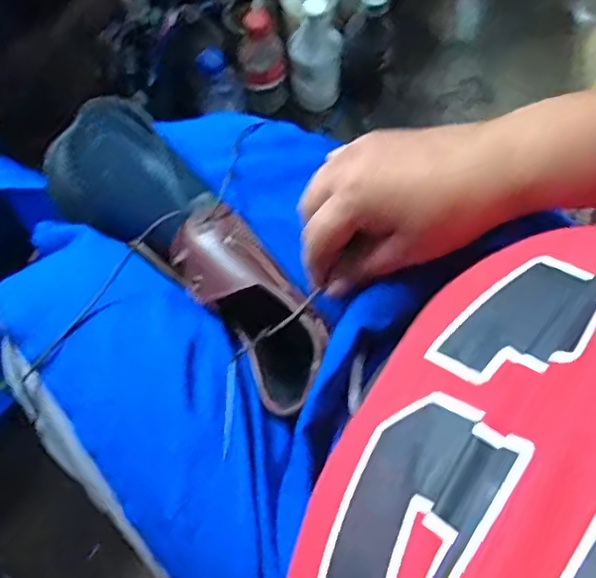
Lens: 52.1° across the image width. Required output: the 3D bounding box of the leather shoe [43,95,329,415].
[{"bbox_3d":[-0.075,-0.029,0.402,0.073,0.061,0.247,-44,76,-10],"label":"leather shoe"}]

